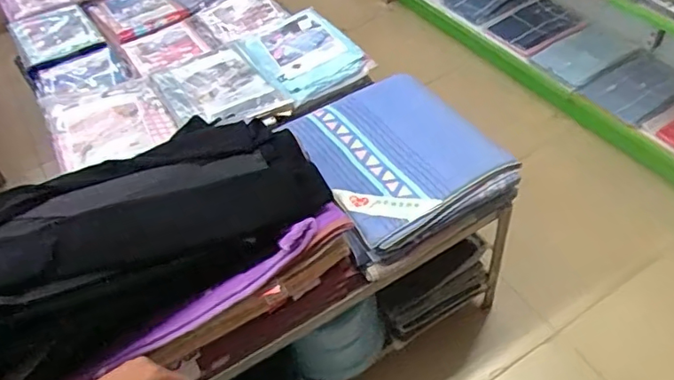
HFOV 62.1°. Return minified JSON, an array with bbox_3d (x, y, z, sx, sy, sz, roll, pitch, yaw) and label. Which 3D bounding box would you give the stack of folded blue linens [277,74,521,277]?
[{"bbox_3d":[0.145,-0.078,1.507,0.449,0.121,0.532,-25,50,-15],"label":"stack of folded blue linens"}]

